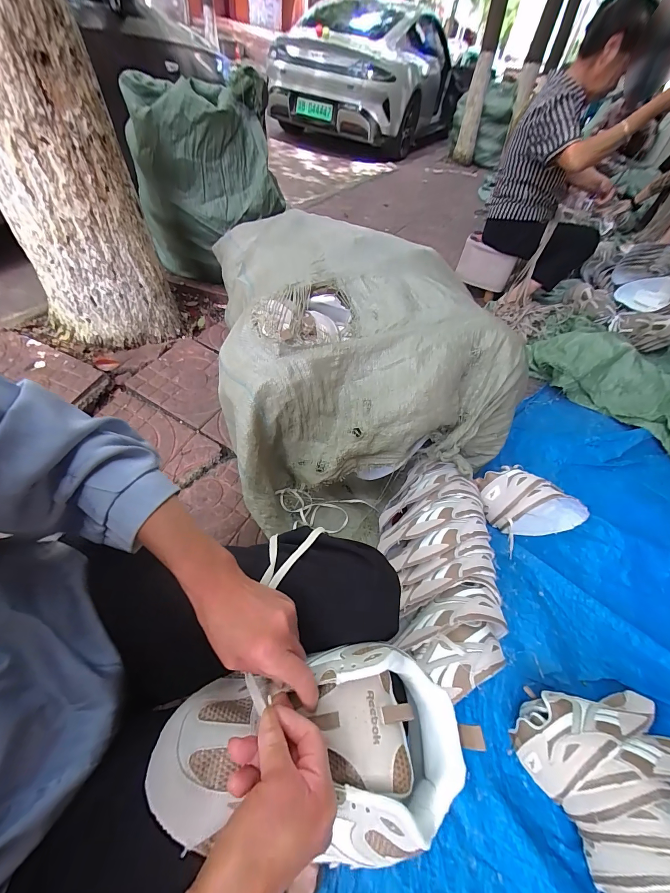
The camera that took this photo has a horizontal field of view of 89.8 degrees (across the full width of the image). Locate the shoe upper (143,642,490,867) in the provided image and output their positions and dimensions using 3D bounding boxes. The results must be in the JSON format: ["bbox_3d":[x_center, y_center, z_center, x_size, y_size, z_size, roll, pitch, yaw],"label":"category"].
[{"bbox_3d":[-0.014,0.243,0.274,0.249,0.064,0.128,0,51,-4],"label":"shoe upper"}]

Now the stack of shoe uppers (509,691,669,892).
[{"bbox_3d":[0.429,0.549,0.472,0.273,0.167,0.320,2,50,-5],"label":"stack of shoe uppers"}]

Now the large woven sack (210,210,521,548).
[{"bbox_3d":[0.037,-0.262,0.901,0.625,0.390,0.772,-7,51,-12],"label":"large woven sack"}]

